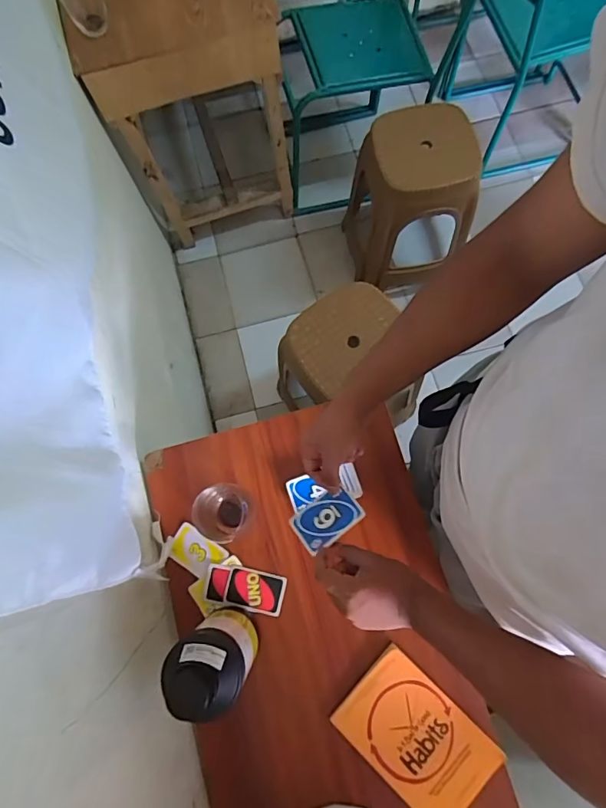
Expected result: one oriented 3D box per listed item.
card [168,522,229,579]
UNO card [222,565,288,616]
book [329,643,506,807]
[{"bbox_3d":[-0.164,0.227,0.701,0.083,0.008,0.057,33,78,10],"label":"card"},{"bbox_3d":[-0.072,0.281,0.689,0.086,0.005,0.057,12,78,4],"label":"UNO card"},{"bbox_3d":[0.154,0.455,0.627,0.195,0.014,0.133,43,80,12],"label":"book"}]

